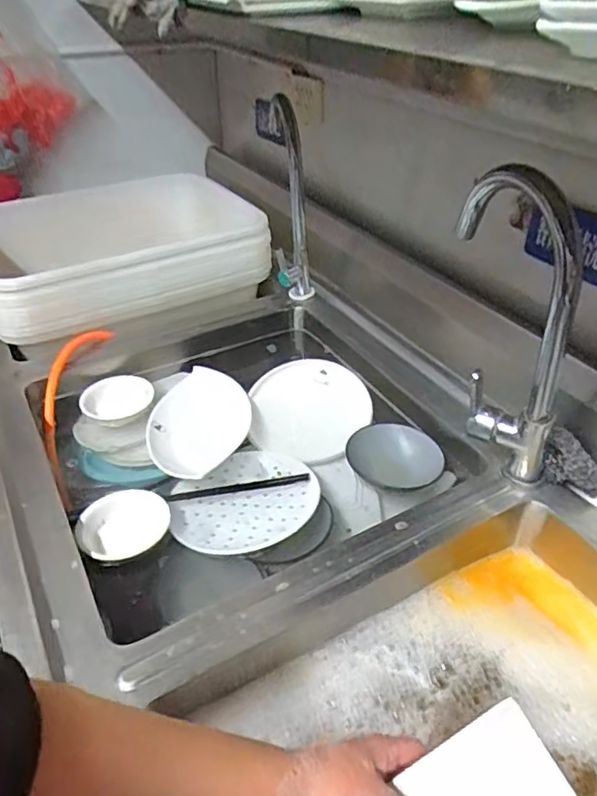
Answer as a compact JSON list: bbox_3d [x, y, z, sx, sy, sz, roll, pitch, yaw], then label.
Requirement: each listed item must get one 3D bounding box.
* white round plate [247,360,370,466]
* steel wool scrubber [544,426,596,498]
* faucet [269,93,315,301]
[{"bbox_3d":[0.020,0.021,0.949,0.186,0.160,0.017,-5,2,1],"label":"white round plate"},{"bbox_3d":[0.331,0.081,0.700,0.034,0.063,0.075,-28,45,-32],"label":"steel wool scrubber"},{"bbox_3d":[-0.013,-0.368,1.084,0.069,0.322,0.193,-2,37,-3],"label":"faucet"}]

